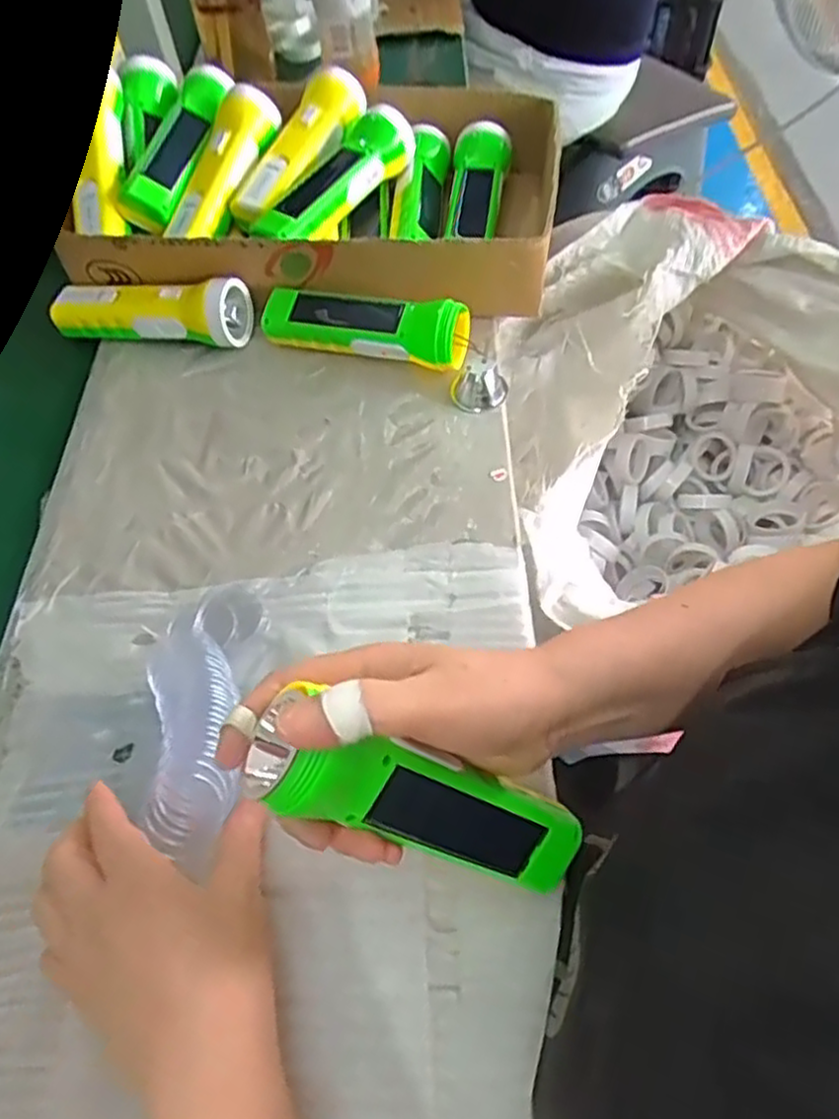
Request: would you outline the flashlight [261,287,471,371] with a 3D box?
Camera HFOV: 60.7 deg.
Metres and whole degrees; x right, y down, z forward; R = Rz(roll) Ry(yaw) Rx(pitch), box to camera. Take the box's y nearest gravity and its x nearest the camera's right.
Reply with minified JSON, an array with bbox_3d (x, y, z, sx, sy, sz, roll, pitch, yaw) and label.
[{"bbox_3d":[-0.041,-0.178,0.551,0.157,0.052,0.046,12,59,8],"label":"flashlight"}]

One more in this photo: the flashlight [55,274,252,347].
[{"bbox_3d":[-0.208,-0.187,0.551,0.156,0.056,0.046,1,57,5],"label":"flashlight"}]

